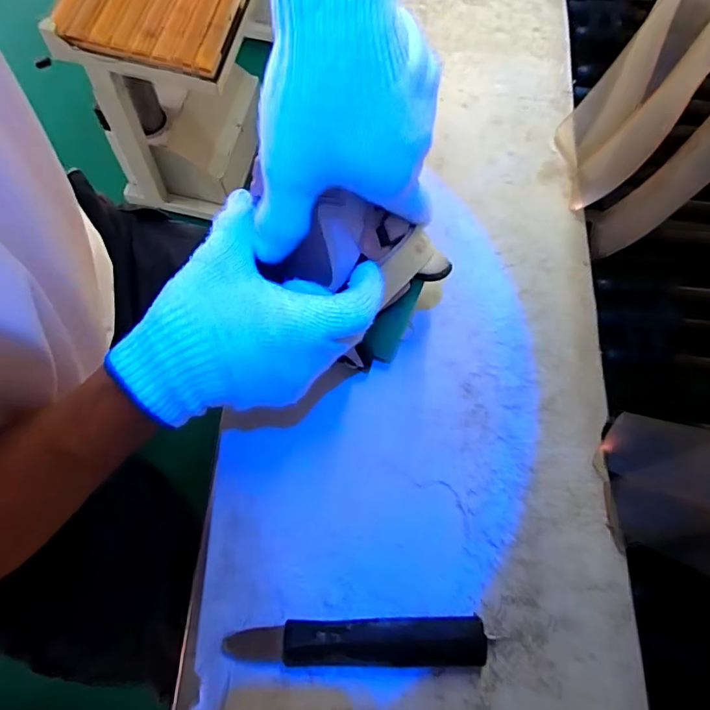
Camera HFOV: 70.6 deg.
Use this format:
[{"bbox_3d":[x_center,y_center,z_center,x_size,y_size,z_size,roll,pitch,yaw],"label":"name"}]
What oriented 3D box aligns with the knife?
[{"bbox_3d":[0.001,0.189,0.327,0.164,0.016,0.030,0,71,-4],"label":"knife"}]

